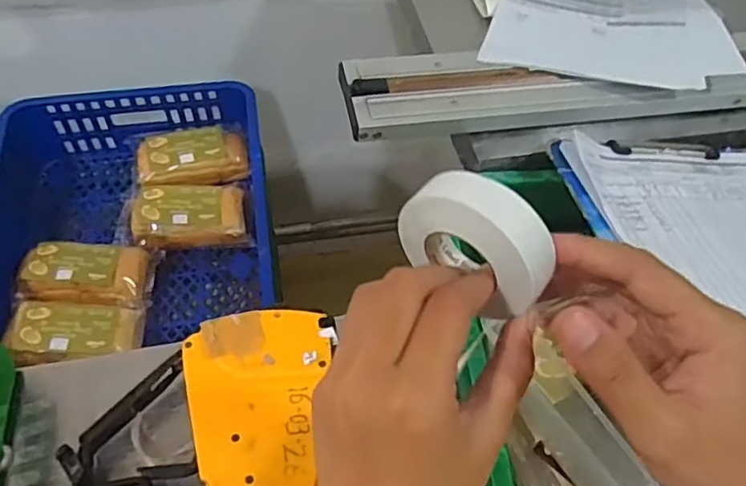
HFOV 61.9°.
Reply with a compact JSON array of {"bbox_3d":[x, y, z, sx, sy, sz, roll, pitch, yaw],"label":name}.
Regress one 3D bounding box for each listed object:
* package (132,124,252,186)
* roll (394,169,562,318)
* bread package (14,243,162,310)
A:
[{"bbox_3d":[-0.324,-0.153,1.116,0.191,0.047,0.102,-13,56,-14],"label":"package"},{"bbox_3d":[0.042,-0.003,0.246,0.060,0.052,0.019,32,58,18],"label":"roll"},{"bbox_3d":[-0.442,0.048,0.965,0.190,0.049,0.107,3,54,-3],"label":"bread package"}]

